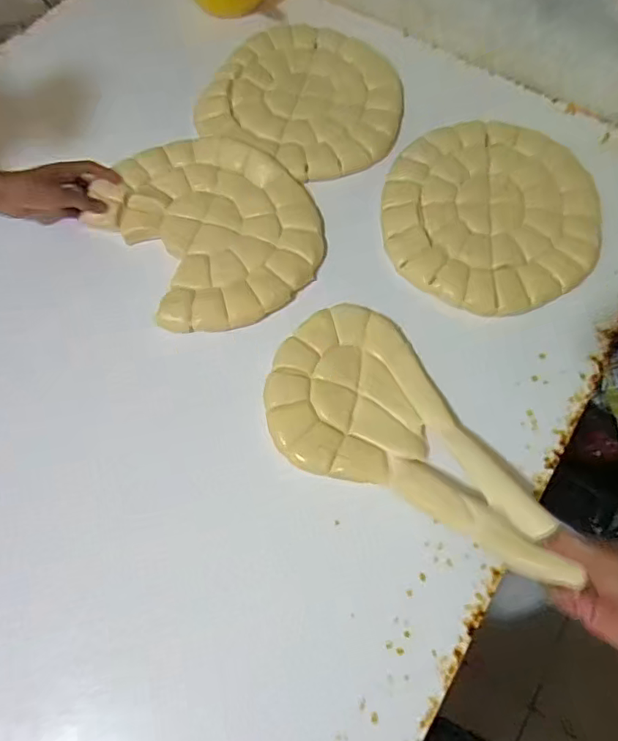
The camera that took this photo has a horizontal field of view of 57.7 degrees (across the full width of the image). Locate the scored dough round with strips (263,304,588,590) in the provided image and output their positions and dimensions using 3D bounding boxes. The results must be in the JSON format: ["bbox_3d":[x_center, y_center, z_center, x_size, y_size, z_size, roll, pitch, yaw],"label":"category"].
[{"bbox_3d":[0.111,0.082,0.597,0.357,0.023,0.185,41,73,19],"label":"scored dough round with strips"}]

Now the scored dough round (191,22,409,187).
[{"bbox_3d":[0.002,-0.401,0.815,0.273,0.021,0.267,1,64,-2],"label":"scored dough round"}]

